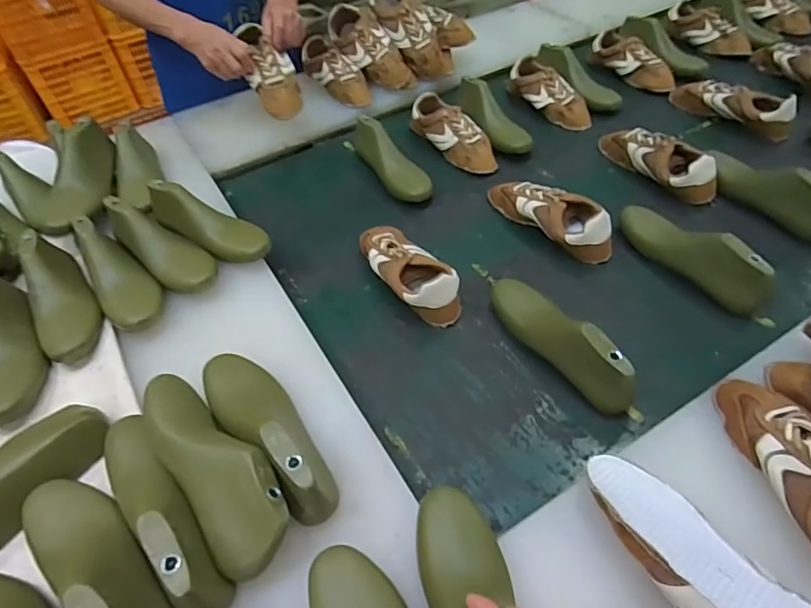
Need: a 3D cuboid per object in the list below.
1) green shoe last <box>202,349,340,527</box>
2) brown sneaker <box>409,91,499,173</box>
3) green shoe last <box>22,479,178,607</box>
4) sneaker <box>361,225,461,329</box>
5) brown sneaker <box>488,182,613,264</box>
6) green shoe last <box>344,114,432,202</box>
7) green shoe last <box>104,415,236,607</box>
[{"bbox_3d":[-0.157,0.132,0.568,0.074,0.087,0.243,-36,56,-23],"label":"green shoe last"},{"bbox_3d":[0.104,-0.348,1.043,0.079,0.076,0.230,-31,55,-20],"label":"brown sneaker"},{"bbox_3d":[-0.292,0.245,0.475,0.236,0.081,0.078,29,58,25],"label":"green shoe last"},{"bbox_3d":[-0.002,-0.059,0.802,0.086,0.082,0.234,-27,53,-17],"label":"sneaker"},{"bbox_3d":[0.236,-0.151,0.852,0.245,0.071,0.089,32,60,27],"label":"brown sneaker"},{"bbox_3d":[-0.040,-0.282,0.981,0.072,0.087,0.252,-29,54,-18],"label":"green shoe last"},{"bbox_3d":[-0.256,0.195,0.505,0.062,0.075,0.247,-36,56,-23],"label":"green shoe last"}]

